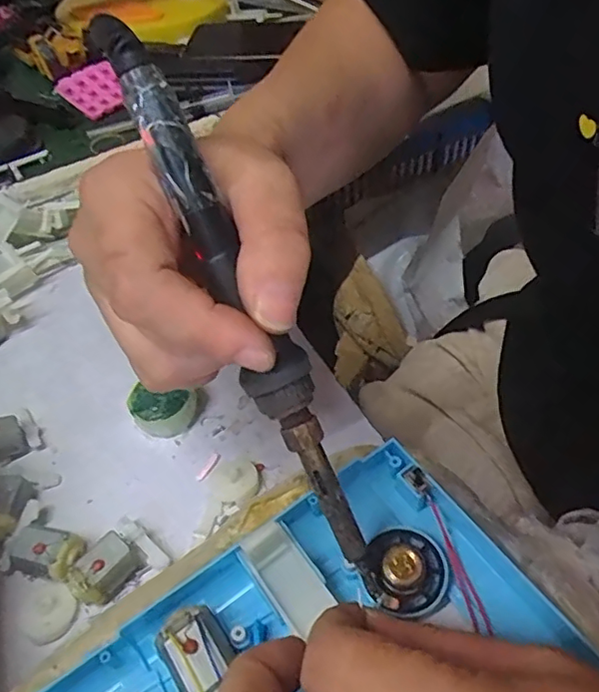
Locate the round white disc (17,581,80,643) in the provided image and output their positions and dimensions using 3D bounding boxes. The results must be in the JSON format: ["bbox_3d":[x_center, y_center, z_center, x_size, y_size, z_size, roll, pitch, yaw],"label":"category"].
[{"bbox_3d":[-0.103,0.109,0.241,0.022,0.007,0.022,-3,49,3],"label":"round white disc"}]

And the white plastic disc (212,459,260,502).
[{"bbox_3d":[-0.031,0.062,0.275,0.022,0.007,0.025,-29,53,-18],"label":"white plastic disc"}]

